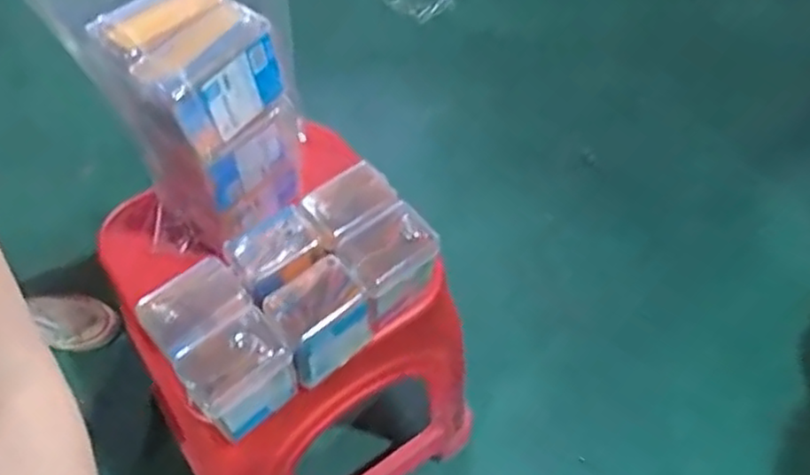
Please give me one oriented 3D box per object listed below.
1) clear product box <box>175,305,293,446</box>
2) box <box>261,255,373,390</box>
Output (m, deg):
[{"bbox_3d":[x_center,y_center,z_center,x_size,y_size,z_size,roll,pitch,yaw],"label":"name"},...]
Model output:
[{"bbox_3d":[-0.133,0.111,0.541,0.077,0.092,0.055,-35,65,-20],"label":"clear product box"},{"bbox_3d":[-0.075,0.072,0.574,0.077,0.080,0.057,-35,65,-21],"label":"box"}]

